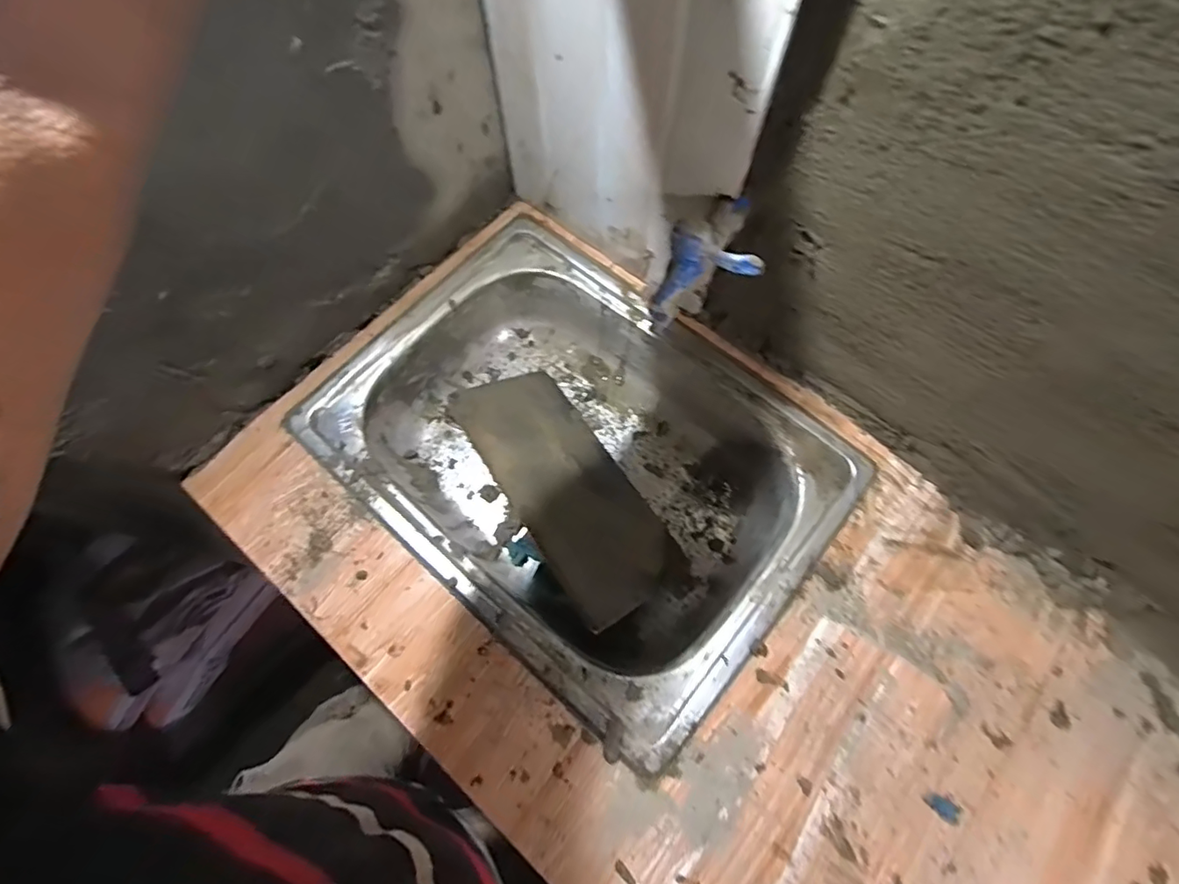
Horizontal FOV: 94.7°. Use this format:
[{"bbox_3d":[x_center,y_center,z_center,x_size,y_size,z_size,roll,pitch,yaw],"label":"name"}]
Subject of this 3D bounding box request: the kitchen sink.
[{"bbox_3d":[-0.016,0.024,0.645,0.524,0.133,0.386,40,73,15],"label":"kitchen sink"}]

